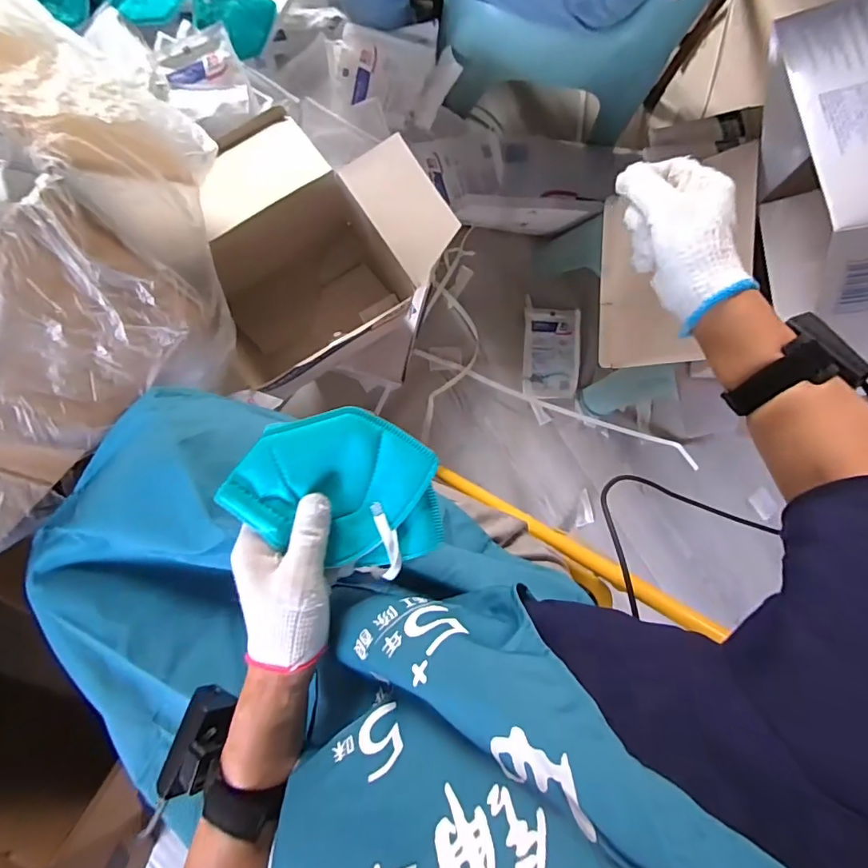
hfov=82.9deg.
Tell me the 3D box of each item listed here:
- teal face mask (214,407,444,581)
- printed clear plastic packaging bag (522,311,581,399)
[{"bbox_3d":[-0.058,0.038,0.335,0.137,0.015,0.101,29,88,-9],"label":"teal face mask"},{"bbox_3d":[0.256,-0.174,1.067,0.121,0.010,0.190,2,92,-9],"label":"printed clear plastic packaging bag"}]

